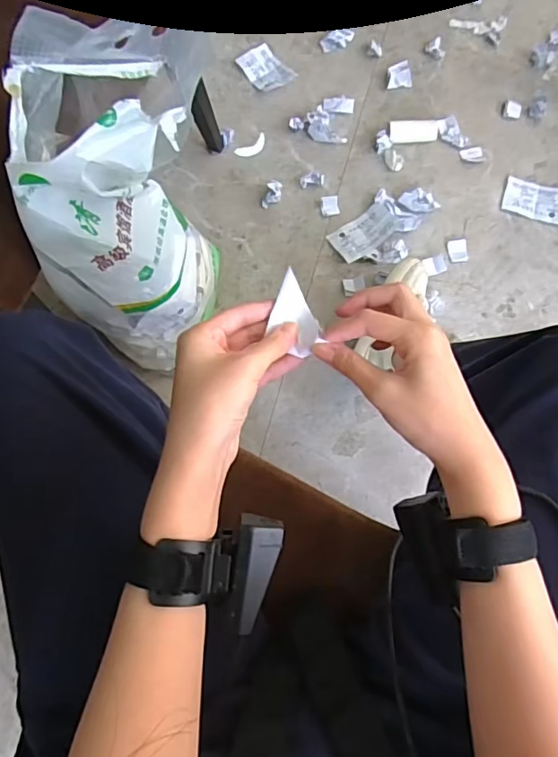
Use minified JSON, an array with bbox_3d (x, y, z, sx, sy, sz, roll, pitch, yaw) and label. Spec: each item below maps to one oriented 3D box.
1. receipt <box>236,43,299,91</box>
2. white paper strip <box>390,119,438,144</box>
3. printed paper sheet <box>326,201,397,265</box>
[{"bbox_3d":[-0.029,-0.666,1.130,0.084,0.017,0.113,-41,80,-11],"label":"receipt"},{"bbox_3d":[0.276,-0.507,1.069,0.104,0.006,0.046,-7,91,-10],"label":"white paper strip"},{"bbox_3d":[0.169,-0.287,1.012,0.136,0.020,0.079,-37,65,-2],"label":"printed paper sheet"}]

